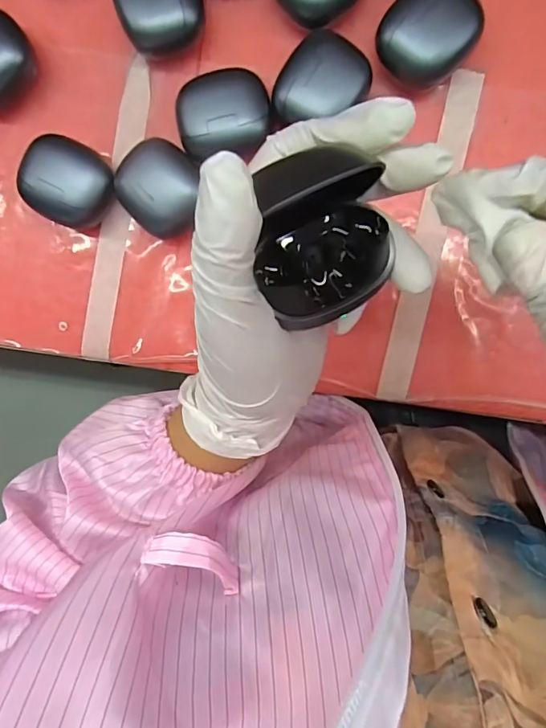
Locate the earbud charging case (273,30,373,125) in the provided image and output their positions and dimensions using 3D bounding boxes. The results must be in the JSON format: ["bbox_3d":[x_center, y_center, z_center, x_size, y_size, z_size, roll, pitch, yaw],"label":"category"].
[{"bbox_3d":[0.027,-0.163,0.283,0.047,0.026,0.050,34,97,-6],"label":"earbud charging case"}]

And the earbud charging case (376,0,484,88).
[{"bbox_3d":[0.090,-0.190,0.275,0.055,0.028,0.046,-43,91,7],"label":"earbud charging case"}]

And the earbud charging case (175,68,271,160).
[{"bbox_3d":[-0.029,-0.150,0.290,0.054,0.031,0.049,2,96,4],"label":"earbud charging case"}]

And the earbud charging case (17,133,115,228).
[{"bbox_3d":[-0.130,-0.115,0.301,0.053,0.028,0.049,29,97,1],"label":"earbud charging case"}]

